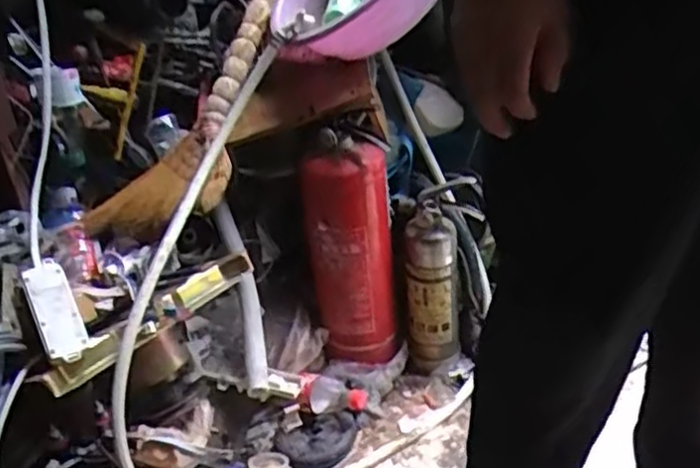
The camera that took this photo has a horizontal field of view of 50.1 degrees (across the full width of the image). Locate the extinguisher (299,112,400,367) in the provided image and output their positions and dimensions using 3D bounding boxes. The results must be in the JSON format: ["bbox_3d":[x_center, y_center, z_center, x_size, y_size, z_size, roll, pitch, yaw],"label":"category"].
[{"bbox_3d":[0.003,0.028,1.296,0.140,0.406,0.137,-5,29,3],"label":"extinguisher"}]

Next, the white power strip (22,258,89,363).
[{"bbox_3d":[-0.390,0.100,0.990,0.053,0.140,0.032,-19,-10,-21],"label":"white power strip"}]

